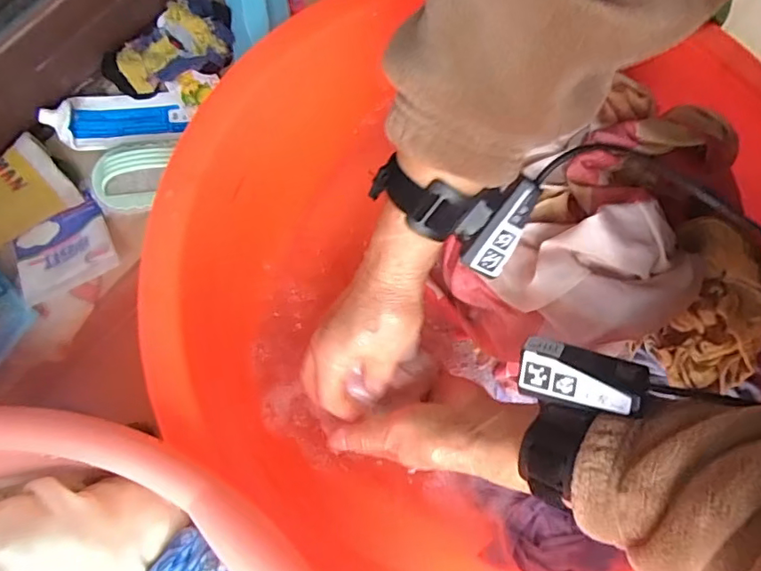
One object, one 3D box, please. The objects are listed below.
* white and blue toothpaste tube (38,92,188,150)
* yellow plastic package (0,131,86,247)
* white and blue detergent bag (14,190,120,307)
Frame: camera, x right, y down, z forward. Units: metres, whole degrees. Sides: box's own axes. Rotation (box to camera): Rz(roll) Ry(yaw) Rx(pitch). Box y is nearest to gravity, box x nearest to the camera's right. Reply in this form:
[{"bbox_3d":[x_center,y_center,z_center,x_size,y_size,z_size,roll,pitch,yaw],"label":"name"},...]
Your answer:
[{"bbox_3d":[-0.234,-0.149,0.471,0.114,0.025,0.050,-7,78,-3],"label":"white and blue toothpaste tube"},{"bbox_3d":[-0.318,-0.073,0.444,0.109,0.019,0.064,-33,81,-8],"label":"yellow plastic package"},{"bbox_3d":[-0.266,-0.031,0.444,0.077,0.008,0.071,-26,80,-7],"label":"white and blue detergent bag"}]

